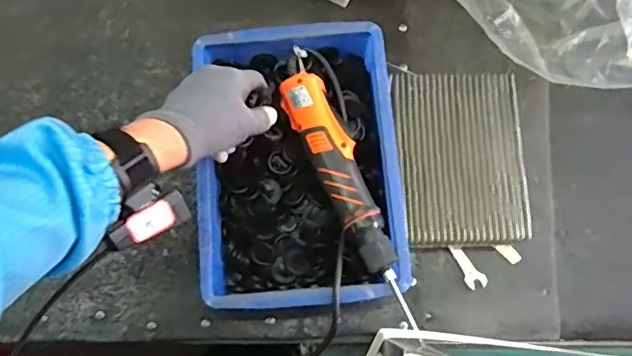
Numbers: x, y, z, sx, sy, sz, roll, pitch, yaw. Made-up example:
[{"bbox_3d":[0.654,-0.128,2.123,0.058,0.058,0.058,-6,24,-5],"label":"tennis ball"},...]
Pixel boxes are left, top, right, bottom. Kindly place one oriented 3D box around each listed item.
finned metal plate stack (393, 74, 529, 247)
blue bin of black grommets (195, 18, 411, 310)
[{"bbox_3d":[0.158,-0.018,0.640,0.138,0.068,0.193,-2,78,1],"label":"finned metal plate stack"},{"bbox_3d":[-0.018,-0.015,0.607,0.205,0.078,0.294,-6,80,0],"label":"blue bin of black grommets"}]

